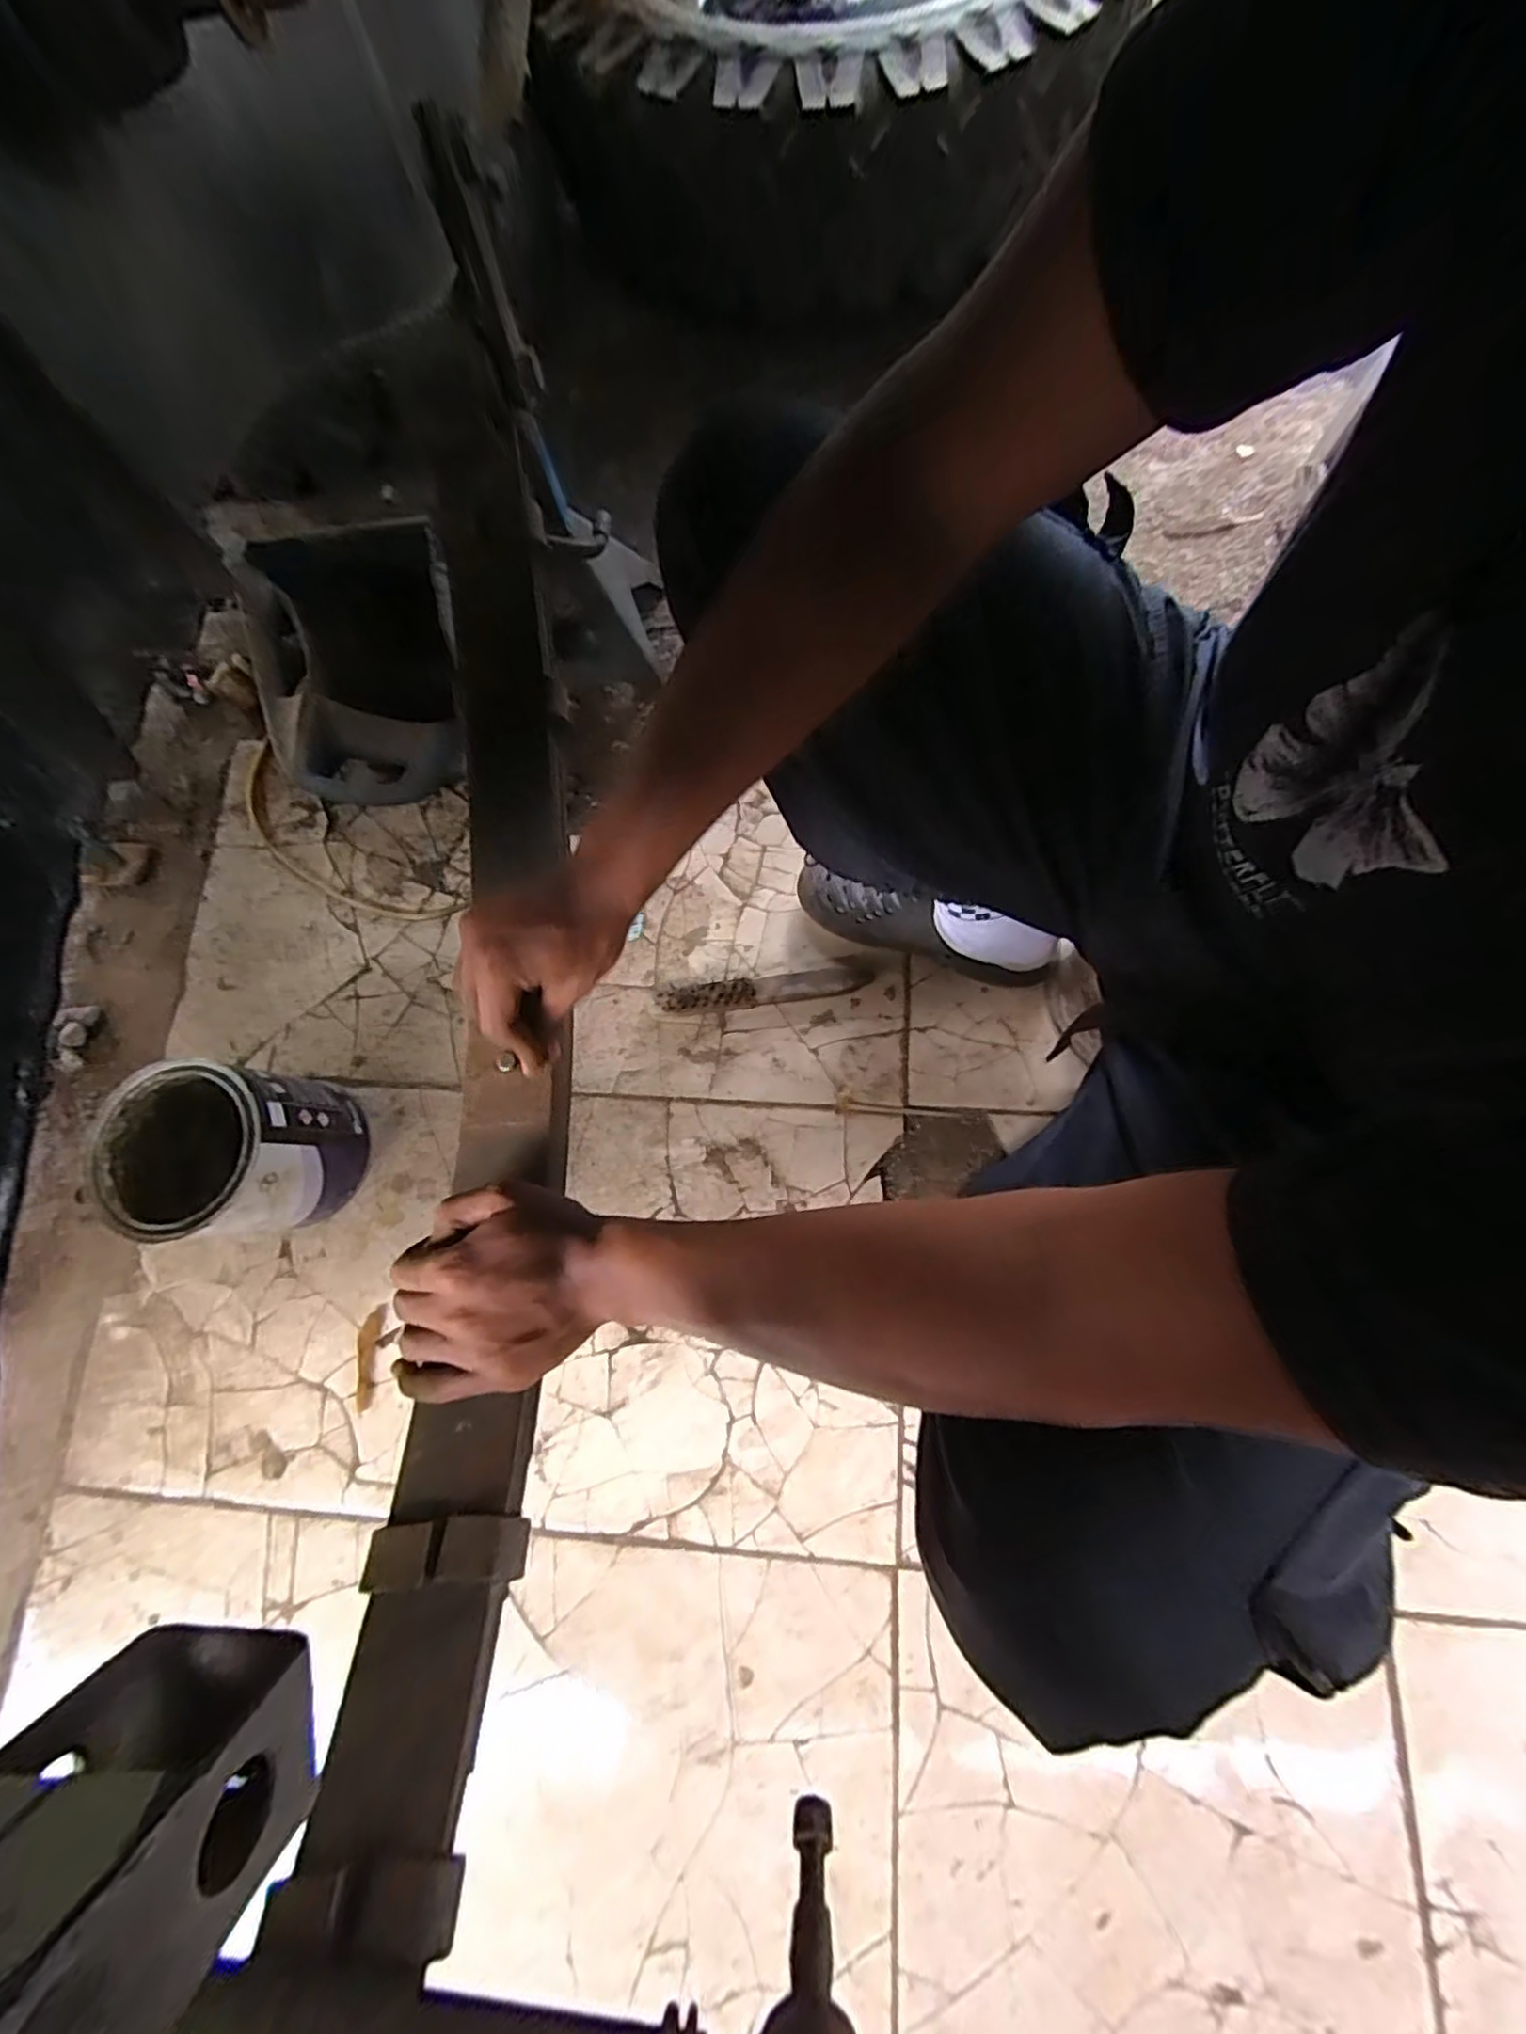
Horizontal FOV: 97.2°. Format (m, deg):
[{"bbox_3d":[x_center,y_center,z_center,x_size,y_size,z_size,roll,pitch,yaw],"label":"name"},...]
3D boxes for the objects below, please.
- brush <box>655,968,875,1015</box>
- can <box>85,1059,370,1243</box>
[{"bbox_3d":[0.001,-0.027,0.710,0.221,0.032,0.029,-6,76,0],"label":"brush"},{"bbox_3d":[-0.481,0.120,0.632,0.146,0.156,0.141,0,77,1],"label":"can"}]

